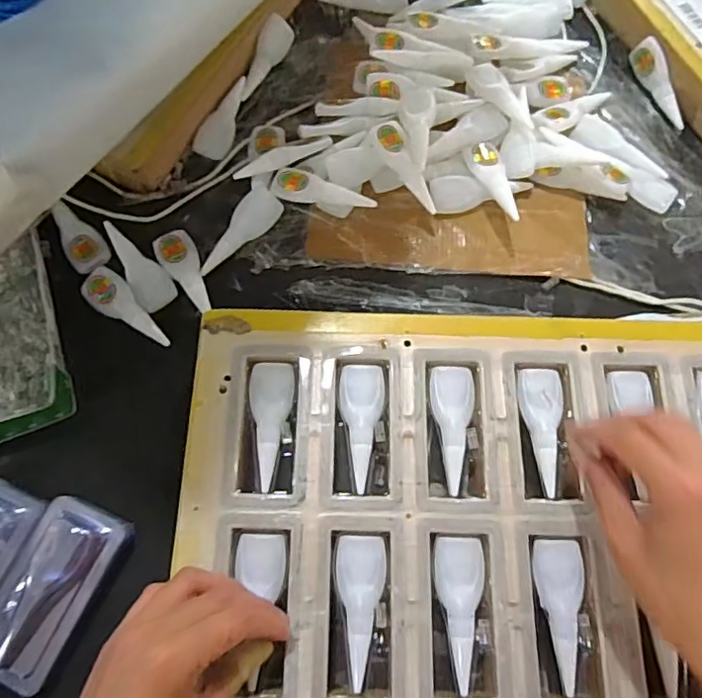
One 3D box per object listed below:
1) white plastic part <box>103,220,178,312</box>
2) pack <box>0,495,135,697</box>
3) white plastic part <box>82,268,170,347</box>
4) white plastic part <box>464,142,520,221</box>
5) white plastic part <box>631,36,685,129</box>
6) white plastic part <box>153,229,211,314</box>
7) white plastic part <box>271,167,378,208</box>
[{"bbox_3d":[-0.170,-0.067,0.465,0.030,0.004,0.085,-38,73,-15],"label":"white plastic part"},{"bbox_3d":[-0.191,0.154,0.374,0.054,0.019,0.111,21,69,8],"label":"pack"},{"bbox_3d":[-0.173,-0.031,0.451,0.089,0.005,0.030,42,73,15],"label":"white plastic part"},{"bbox_3d":[0.114,-0.137,0.474,0.029,0.014,0.089,-10,54,-5],"label":"white plastic part"},{"bbox_3d":[0.280,-0.238,0.535,0.013,0.024,0.085,-21,86,-9],"label":"white plastic part"},{"bbox_3d":[-0.130,-0.062,0.466,0.030,0.005,0.079,-27,70,-11],"label":"white plastic part"},{"bbox_3d":[-0.022,-0.126,0.484,0.084,0.020,0.024,15,68,6],"label":"white plastic part"}]

